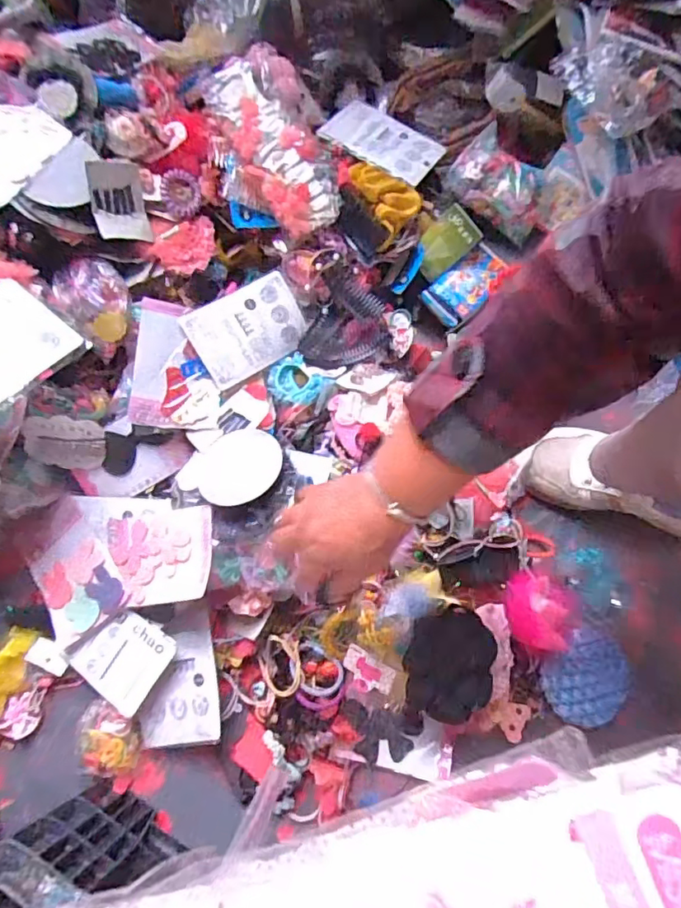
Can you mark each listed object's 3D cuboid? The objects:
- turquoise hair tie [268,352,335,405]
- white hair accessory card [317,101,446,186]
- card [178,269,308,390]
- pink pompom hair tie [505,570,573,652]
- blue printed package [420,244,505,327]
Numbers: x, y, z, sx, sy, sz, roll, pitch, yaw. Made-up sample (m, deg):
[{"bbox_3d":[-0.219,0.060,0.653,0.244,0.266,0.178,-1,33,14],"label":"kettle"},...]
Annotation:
[{"bbox_3d":[-0.052,-0.089,0.657,0.056,0.021,0.071,-43,78,-9],"label":"turquoise hair tie"},{"bbox_3d":[0.052,-0.393,0.687,0.143,0.007,0.095,34,64,9],"label":"white hair accessory card"},{"bbox_3d":[-0.109,-0.152,0.662,0.140,0.008,0.097,-33,99,-23],"label":"card"},{"bbox_3d":[0.209,0.161,0.567,0.078,0.049,0.079,13,75,5],"label":"pink pompom hair tie"},{"bbox_3d":[0.159,-0.210,0.682,0.104,0.011,0.061,-39,75,-4],"label":"blue printed package"}]

